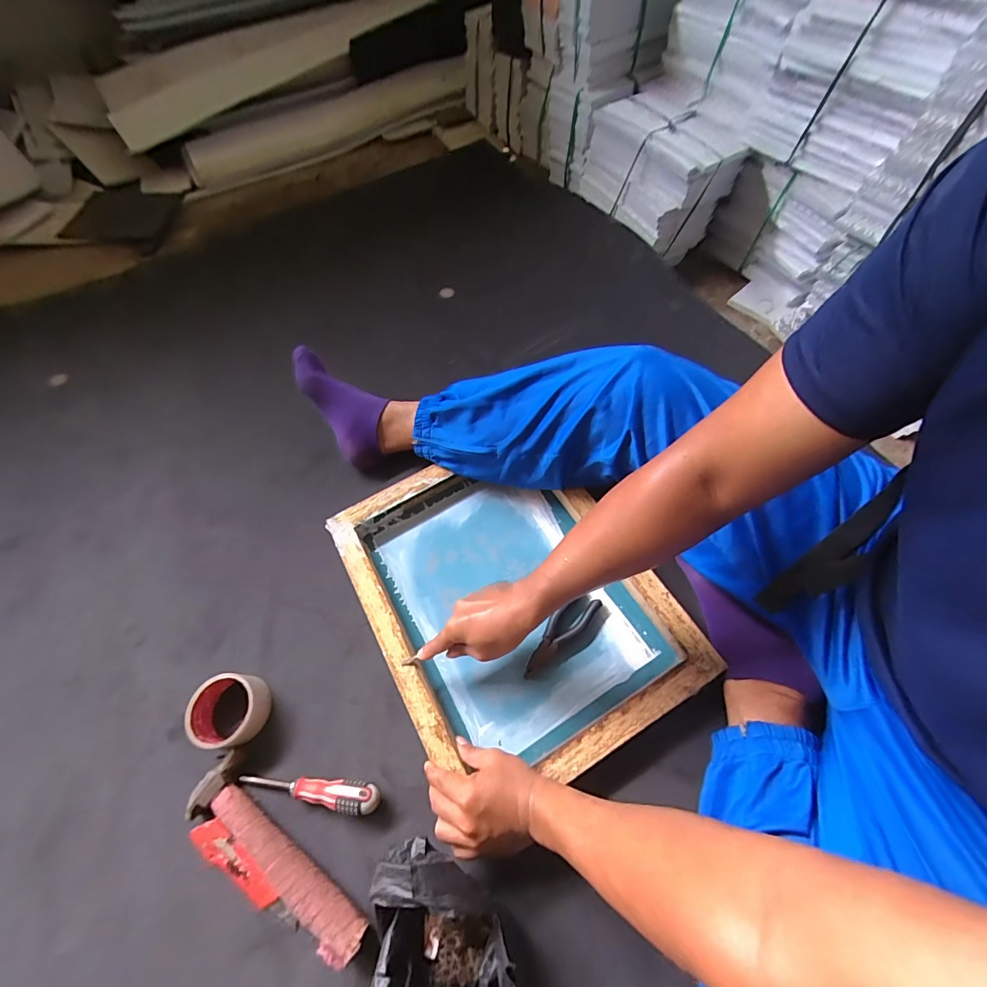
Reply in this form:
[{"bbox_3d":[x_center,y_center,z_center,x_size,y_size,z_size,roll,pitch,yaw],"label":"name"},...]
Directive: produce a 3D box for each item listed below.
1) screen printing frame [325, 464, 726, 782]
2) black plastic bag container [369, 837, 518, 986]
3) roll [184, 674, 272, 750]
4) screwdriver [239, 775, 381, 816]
[{"bbox_3d":[0.016,0.141,0.605,0.359,0.064,0.460,-28,65,-14],"label":"screen printing frame"},{"bbox_3d":[-0.049,0.456,0.421,0.153,0.105,0.158,7,62,4],"label":"black plastic bag container"},{"bbox_3d":[-0.352,0.289,0.560,0.089,0.051,0.084,0,61,0],"label":"roll"},{"bbox_3d":[-0.229,0.369,0.521,0.180,0.031,0.031,5,62,3],"label":"screwdriver"}]

